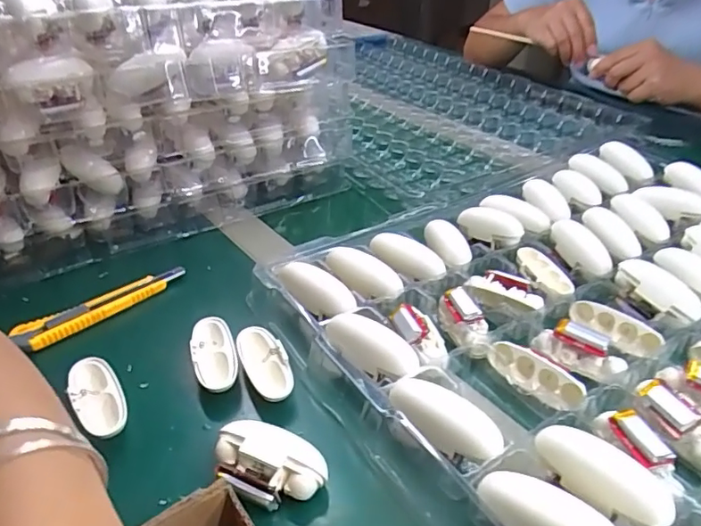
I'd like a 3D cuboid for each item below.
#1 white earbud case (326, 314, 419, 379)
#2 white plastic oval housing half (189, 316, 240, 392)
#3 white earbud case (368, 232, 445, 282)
[{"bbox_3d":[0.014,0.052,0.347,0.063,0.015,0.027,25,41,31],"label":"white earbud case"},{"bbox_3d":[-0.093,0.059,0.366,0.029,0.015,0.064,-8,35,-12],"label":"white plastic oval housing half"},{"bbox_3d":[0.047,-0.006,0.440,0.062,0.022,0.024,29,43,35],"label":"white earbud case"}]

